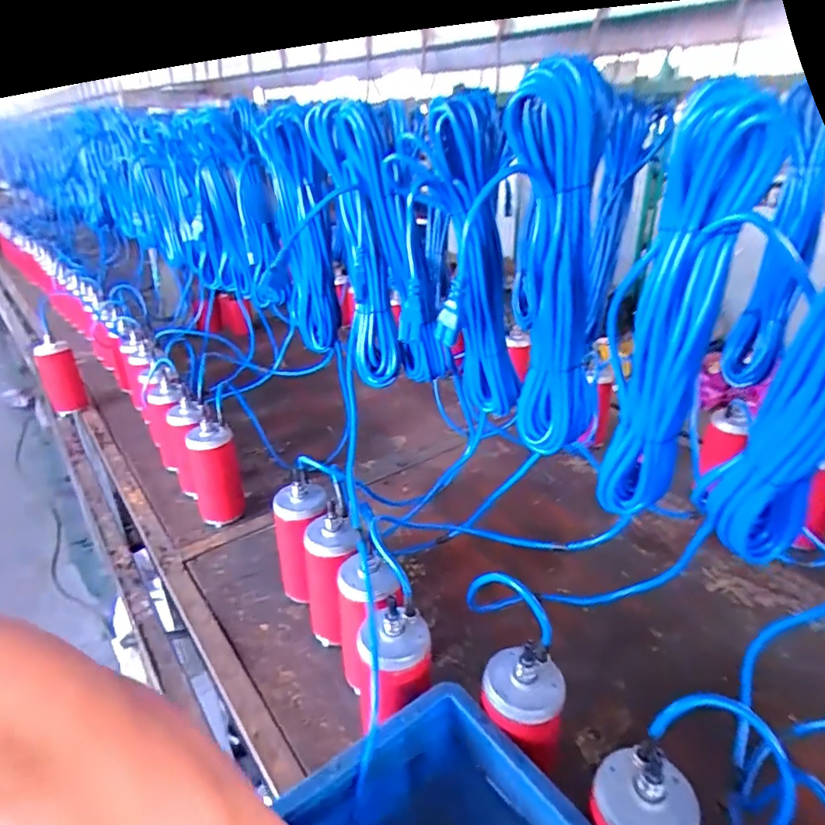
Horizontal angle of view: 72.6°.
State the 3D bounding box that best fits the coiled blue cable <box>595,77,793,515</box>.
[{"bbox_3d":[0.211,-0.063,0.454,0.081,0.334,0.056,6,28,13],"label":"coiled blue cable"}]

